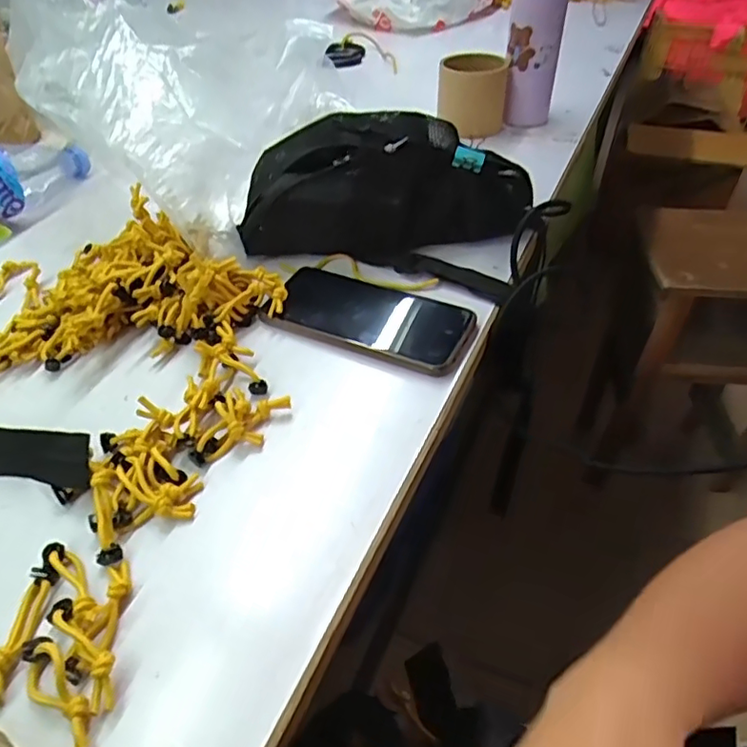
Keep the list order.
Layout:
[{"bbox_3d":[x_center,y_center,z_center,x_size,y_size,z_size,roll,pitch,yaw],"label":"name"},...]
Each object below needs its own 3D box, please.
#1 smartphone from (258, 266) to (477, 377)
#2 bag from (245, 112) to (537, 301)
[{"bbox_3d":[-0.004,-0.049,0.448,0.162,0.013,0.081,18,48,19],"label":"smartphone"},{"bbox_3d":[0.002,-0.160,0.497,0.256,0.098,0.121,11,46,14],"label":"bag"}]

